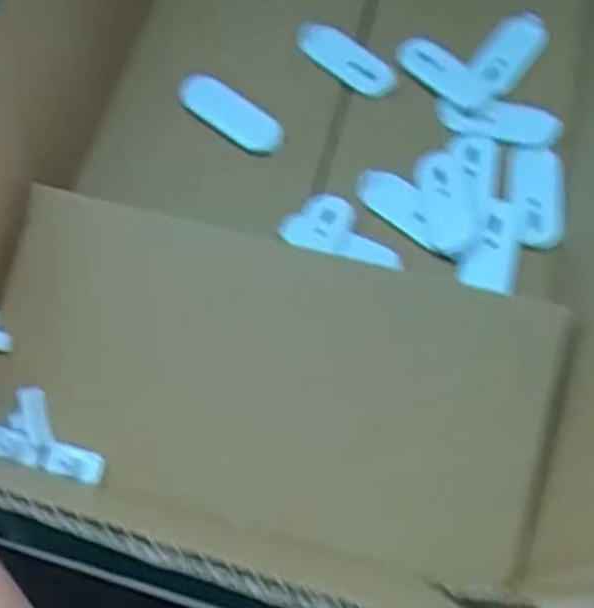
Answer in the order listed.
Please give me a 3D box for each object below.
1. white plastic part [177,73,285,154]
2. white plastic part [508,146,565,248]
[{"bbox_3d":[-0.029,-0.083,0.340,0.052,0.014,0.017,30,67,16],"label":"white plastic part"},{"bbox_3d":[0.098,-0.046,0.318,0.021,0.004,0.048,3,62,3],"label":"white plastic part"}]

